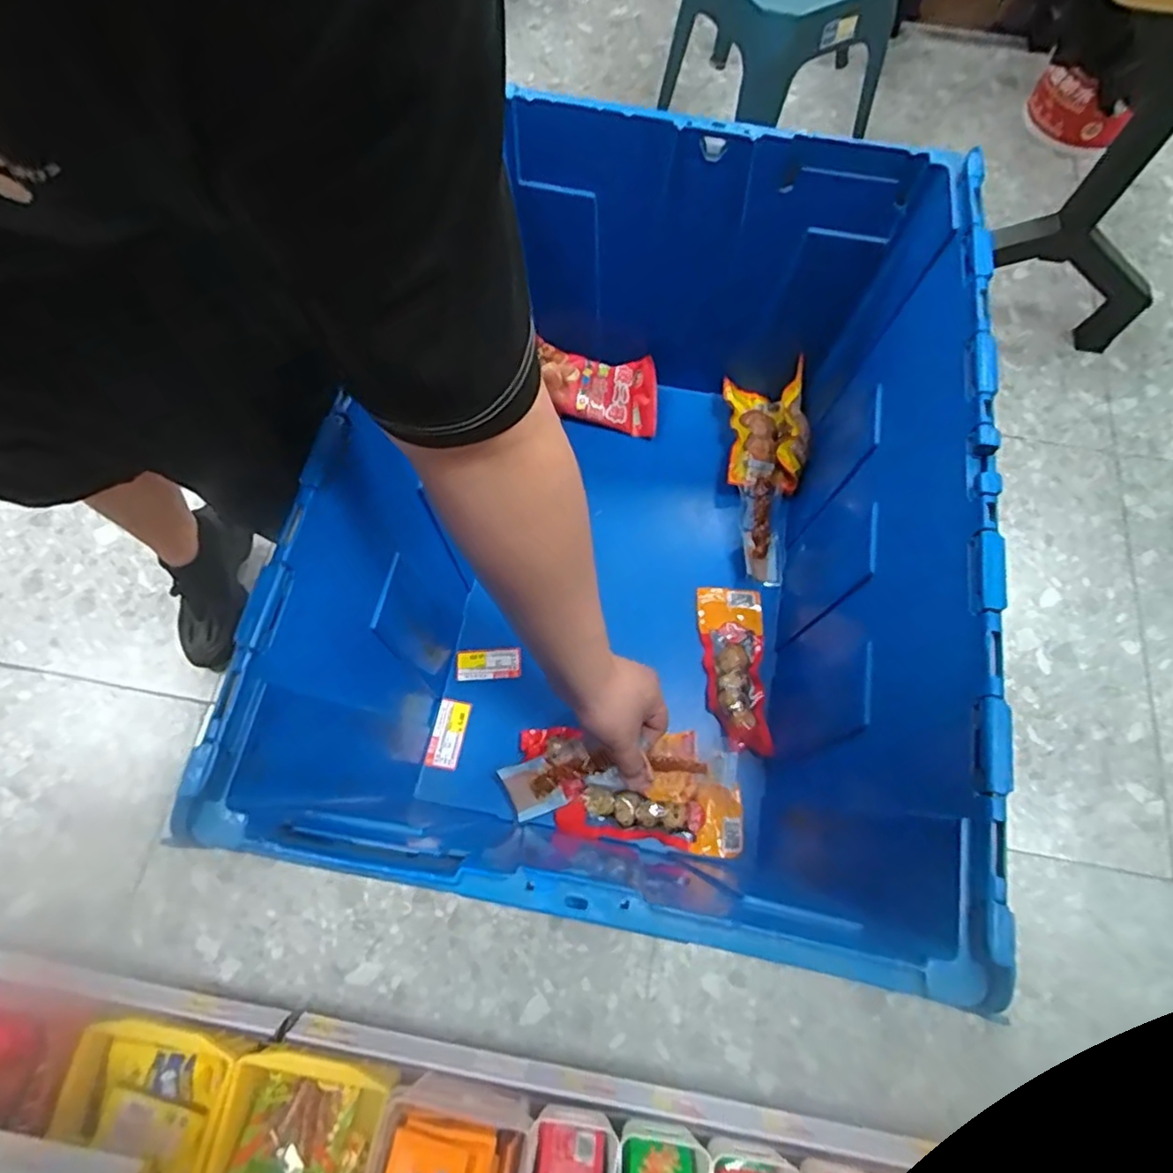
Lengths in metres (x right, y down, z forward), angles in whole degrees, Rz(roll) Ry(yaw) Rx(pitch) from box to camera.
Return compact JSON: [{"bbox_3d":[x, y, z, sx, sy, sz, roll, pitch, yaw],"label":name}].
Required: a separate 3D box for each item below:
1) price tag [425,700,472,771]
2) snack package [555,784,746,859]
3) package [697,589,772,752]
[{"bbox_3d":[-0.133,0.142,0.619,0.030,0.004,0.065,13,68,-3],"label":"price tag"},{"bbox_3d":[0.060,0.207,0.586,0.166,0.023,0.059,7,69,2],"label":"snack package"},{"bbox_3d":[0.150,0.077,0.637,0.063,0.021,0.167,0,68,0],"label":"package"}]

